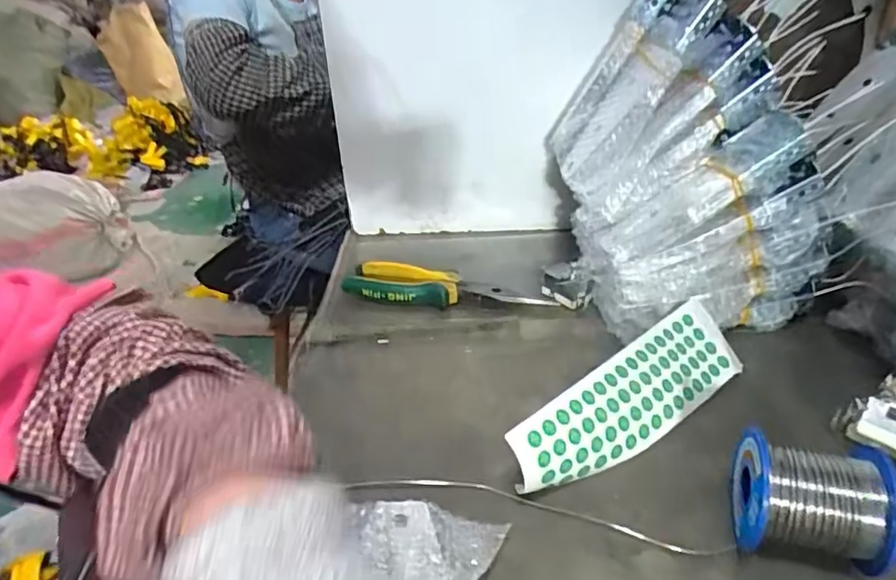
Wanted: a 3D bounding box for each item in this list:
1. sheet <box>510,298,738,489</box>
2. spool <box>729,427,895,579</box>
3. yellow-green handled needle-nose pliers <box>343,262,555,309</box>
[{"bbox_3d":[0.126,0.072,0.389,0.208,0.017,0.058,-25,78,-35],"label":"sheet"},{"bbox_3d":[0.189,0.114,0.303,0.072,0.053,0.053,5,33,15],"label":"spool"},{"bbox_3d":[-0.002,0.000,0.542,0.193,0.022,0.049,5,33,15],"label":"yellow-green handled needle-nose pliers"}]

